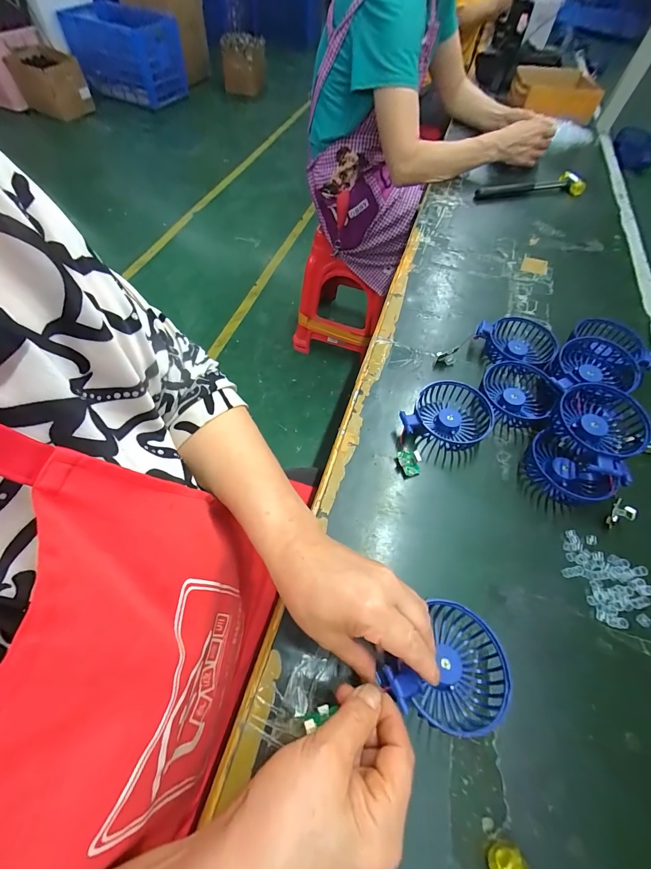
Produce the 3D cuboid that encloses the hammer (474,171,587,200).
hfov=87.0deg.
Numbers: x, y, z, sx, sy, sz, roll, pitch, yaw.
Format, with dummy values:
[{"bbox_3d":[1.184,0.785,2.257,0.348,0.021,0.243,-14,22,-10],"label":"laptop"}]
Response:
[{"bbox_3d":[0.439,-0.535,0.747,0.228,0.029,0.059,-6,57,-1],"label":"hammer"}]

